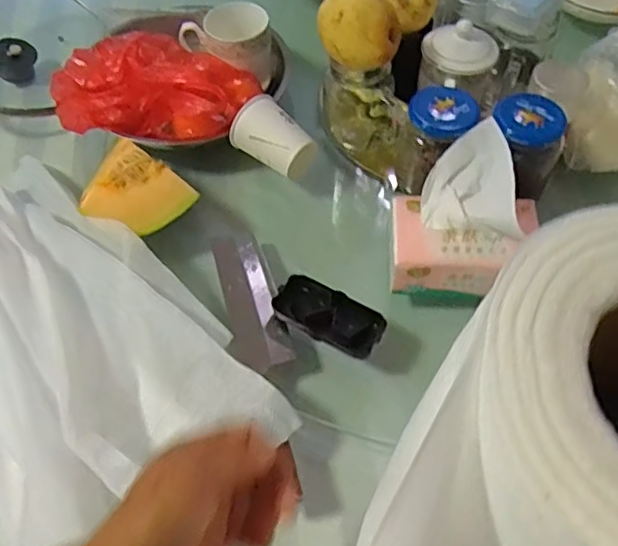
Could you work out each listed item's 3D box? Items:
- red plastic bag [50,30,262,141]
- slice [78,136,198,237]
[{"bbox_3d":[-0.185,-0.230,0.751,0.224,0.074,0.147,16,57,11],"label":"red plastic bag"},{"bbox_3d":[-0.194,-0.087,0.669,0.121,0.041,0.089,31,62,20],"label":"slice"}]

